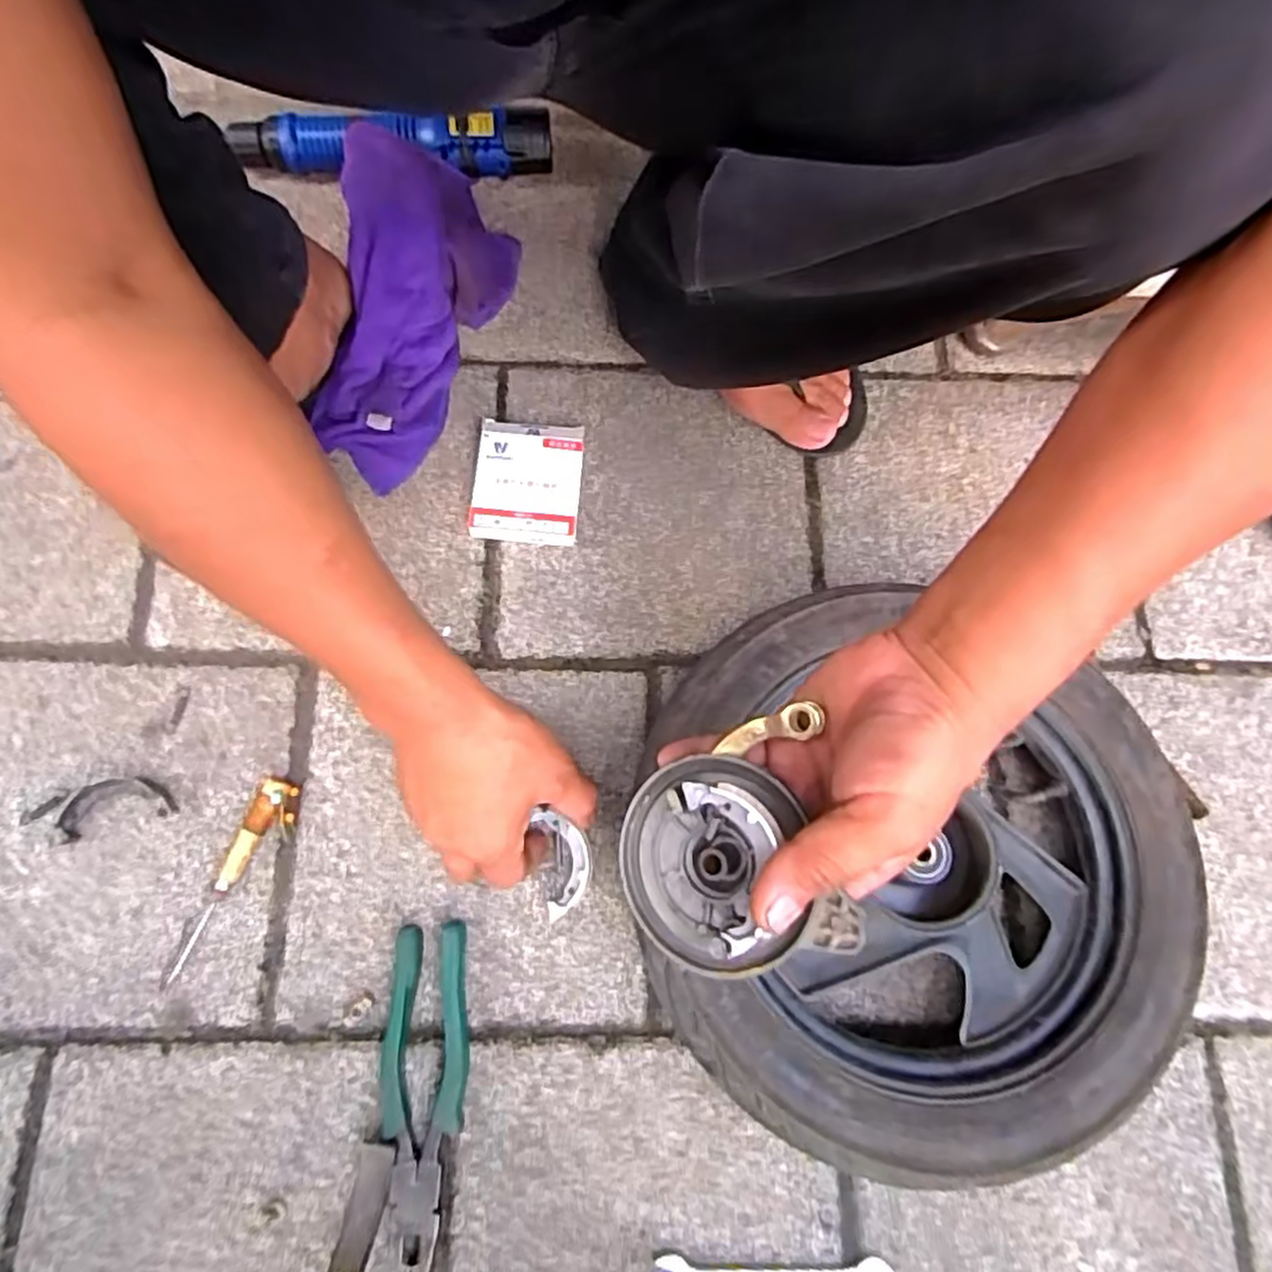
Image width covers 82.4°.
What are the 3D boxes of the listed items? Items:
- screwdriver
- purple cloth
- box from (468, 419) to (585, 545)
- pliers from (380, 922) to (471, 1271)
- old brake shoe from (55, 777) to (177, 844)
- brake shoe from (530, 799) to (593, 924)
[{"bbox_3d":[-0.272,0.161,0.486,0.021,0.014,0.136,20,76,4],"label":"screwdriver"},{"bbox_3d":[-0.171,-0.256,0.569,0.129,0.085,0.270,3,75,-1],"label":"purple cloth"},{"bbox_3d":[-0.083,-0.117,0.560,0.079,0.025,0.096,4,75,-1],"label":"box"},{"bbox_3d":[-0.130,0.283,0.451,0.051,0.017,0.192,-4,75,-3],"label":"pliers"},{"bbox_3d":[-0.349,0.113,0.487,0.071,0.021,0.032,-16,76,-6],"label":"old brake shoe"},{"bbox_3d":[-0.047,0.150,0.483,0.033,0.018,0.068,-8,71,-4],"label":"brake shoe"}]

